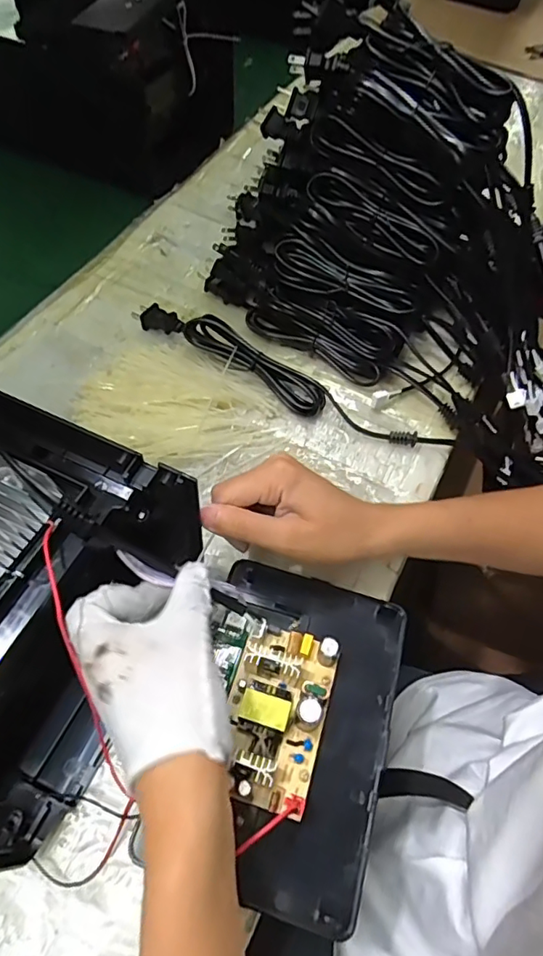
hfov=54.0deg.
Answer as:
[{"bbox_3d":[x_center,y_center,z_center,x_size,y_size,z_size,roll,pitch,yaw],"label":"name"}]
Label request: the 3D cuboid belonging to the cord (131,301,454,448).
[{"bbox_3d":[0.008,-0.093,0.479,0.310,0.027,0.038,26,60,13],"label":"cord"}]

